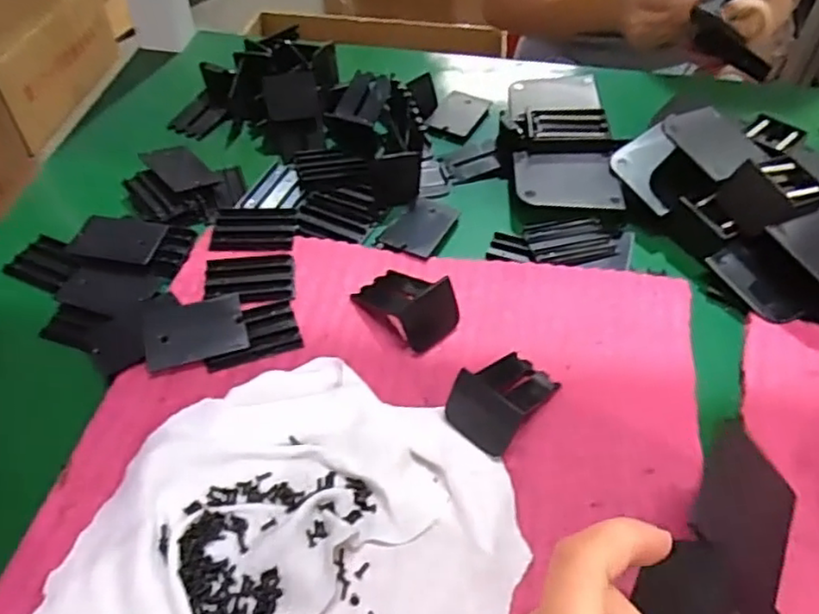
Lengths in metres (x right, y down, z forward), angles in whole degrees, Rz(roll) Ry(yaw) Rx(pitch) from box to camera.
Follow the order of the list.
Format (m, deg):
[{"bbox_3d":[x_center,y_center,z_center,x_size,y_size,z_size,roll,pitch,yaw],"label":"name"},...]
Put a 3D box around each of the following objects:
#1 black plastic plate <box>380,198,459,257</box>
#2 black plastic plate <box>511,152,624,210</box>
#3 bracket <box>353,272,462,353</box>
[{"bbox_3d":[0.008,-0.054,0.444,0.036,0.005,0.056,22,53,16],"label":"black plastic plate"},{"bbox_3d":[0.110,-0.090,0.463,0.070,0.004,0.060,-1,51,4],"label":"black plastic plate"},{"bbox_3d":[-0.001,-0.007,0.384,0.040,0.029,0.059,-34,59,-26],"label":"bracket"}]

